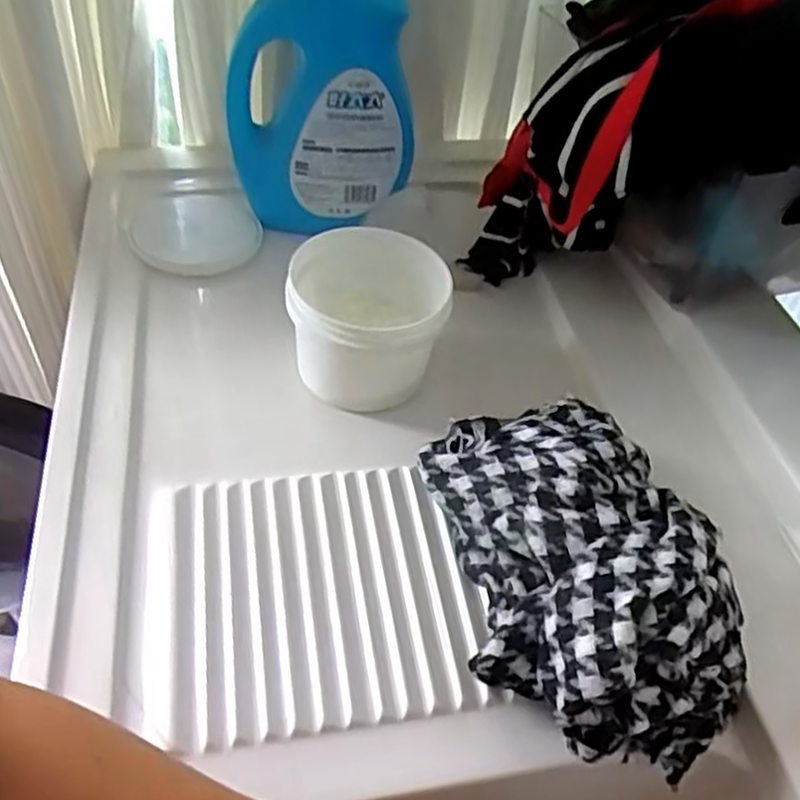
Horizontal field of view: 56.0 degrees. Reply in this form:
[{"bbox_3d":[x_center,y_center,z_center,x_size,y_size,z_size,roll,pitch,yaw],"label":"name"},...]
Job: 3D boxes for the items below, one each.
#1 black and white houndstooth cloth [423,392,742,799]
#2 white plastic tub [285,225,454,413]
[{"bbox_3d":[0.113,0.102,0.470,0.156,0.094,0.217,-6,48,-11],"label":"black and white houndstooth cloth"},{"bbox_3d":[-0.025,-0.057,0.603,0.118,0.111,0.127,3,47,-3],"label":"white plastic tub"}]

